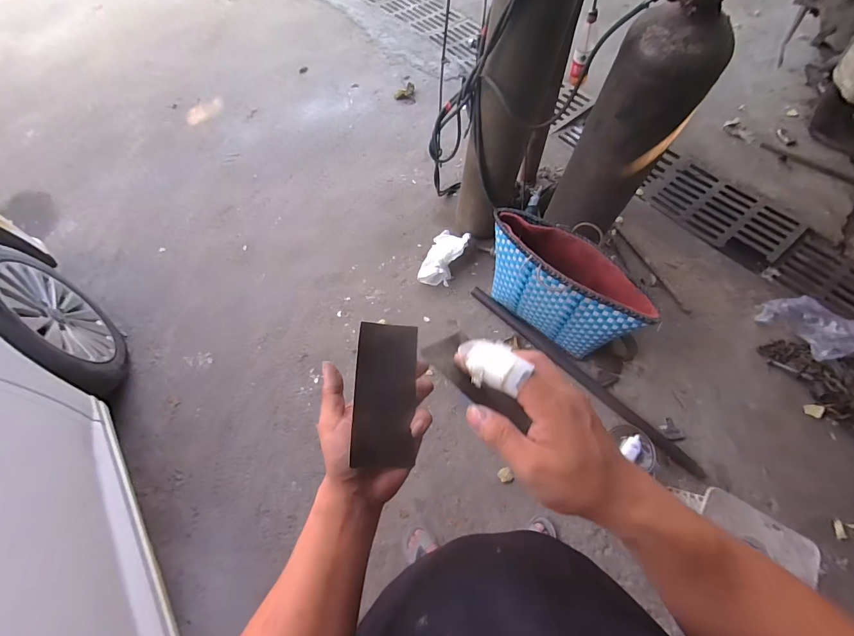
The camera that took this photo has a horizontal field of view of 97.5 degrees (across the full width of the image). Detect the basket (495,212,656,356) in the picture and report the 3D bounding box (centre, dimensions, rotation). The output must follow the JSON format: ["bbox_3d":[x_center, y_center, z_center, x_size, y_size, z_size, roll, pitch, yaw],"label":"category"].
[{"bbox_3d":[0.464,-0.110,1.344,0.597,0.315,0.209,37,72,20],"label":"basket"}]

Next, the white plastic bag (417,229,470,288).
[{"bbox_3d":[0.079,-0.272,1.632,0.164,0.096,0.298,16,65,10],"label":"white plastic bag"}]

